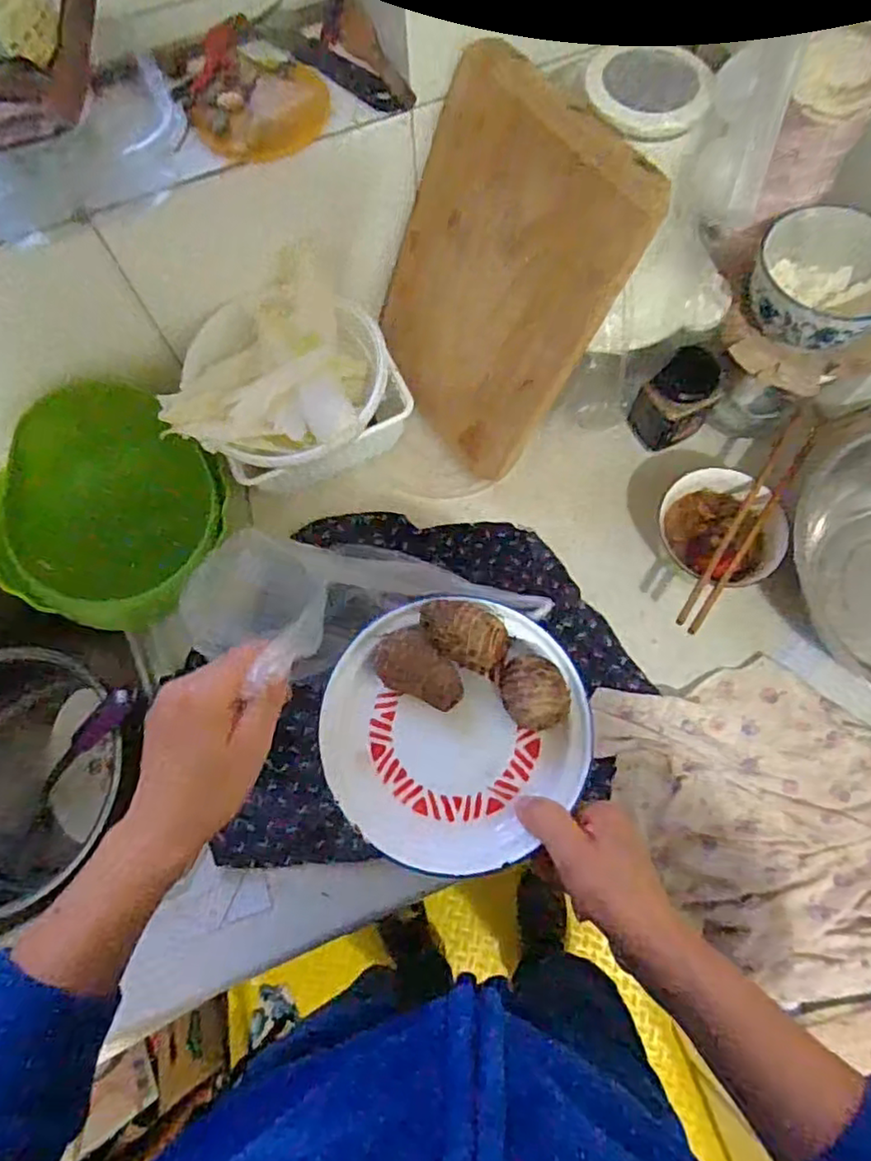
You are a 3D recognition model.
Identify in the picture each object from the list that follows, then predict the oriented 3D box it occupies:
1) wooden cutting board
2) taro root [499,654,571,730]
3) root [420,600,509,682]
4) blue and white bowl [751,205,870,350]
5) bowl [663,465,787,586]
[{"bbox_3d":[0.039,-0.235,0.530,0.026,0.273,0.197,-31,73,-35],"label":"wooden cutting board"},{"bbox_3d":[0.060,0.068,0.396,0.040,0.040,0.045,-3,71,1],"label":"taro root"},{"bbox_3d":[0.018,0.035,0.407,0.055,0.040,0.037,18,73,8],"label":"root"},{"bbox_3d":[0.314,-0.238,0.521,0.120,0.057,0.110,-1,71,2],"label":"blue and white bowl"},{"bbox_3d":[0.252,-0.043,0.584,0.095,0.061,0.107,-41,75,-11],"label":"bowl"}]

